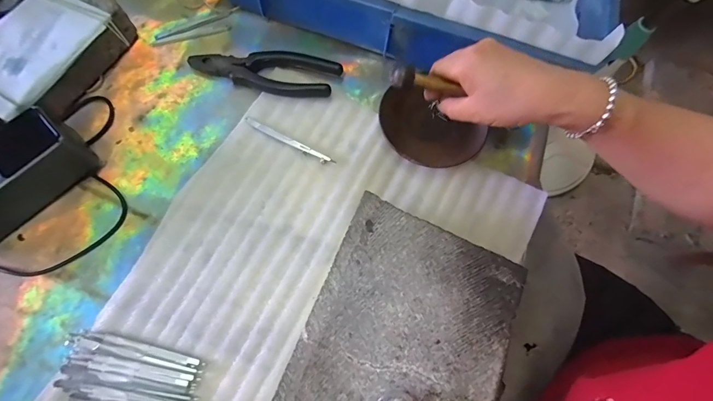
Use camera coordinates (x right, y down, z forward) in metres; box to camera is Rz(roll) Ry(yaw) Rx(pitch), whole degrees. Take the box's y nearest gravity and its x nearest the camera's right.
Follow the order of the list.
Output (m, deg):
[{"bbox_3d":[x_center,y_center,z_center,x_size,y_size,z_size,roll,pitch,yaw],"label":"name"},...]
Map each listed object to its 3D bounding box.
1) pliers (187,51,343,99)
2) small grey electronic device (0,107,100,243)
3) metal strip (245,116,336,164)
[{"bbox_3d":[-0.101,-0.146,0.395,0.161,0.017,0.050,11,71,1],"label":"pliers"},{"bbox_3d":[-0.318,-0.021,0.325,0.062,0.053,0.129,43,75,11],"label":"small grey electronic device"},{"bbox_3d":[-0.072,-0.063,0.379,0.106,0.005,0.009,27,72,6],"label":"metal strip"}]

